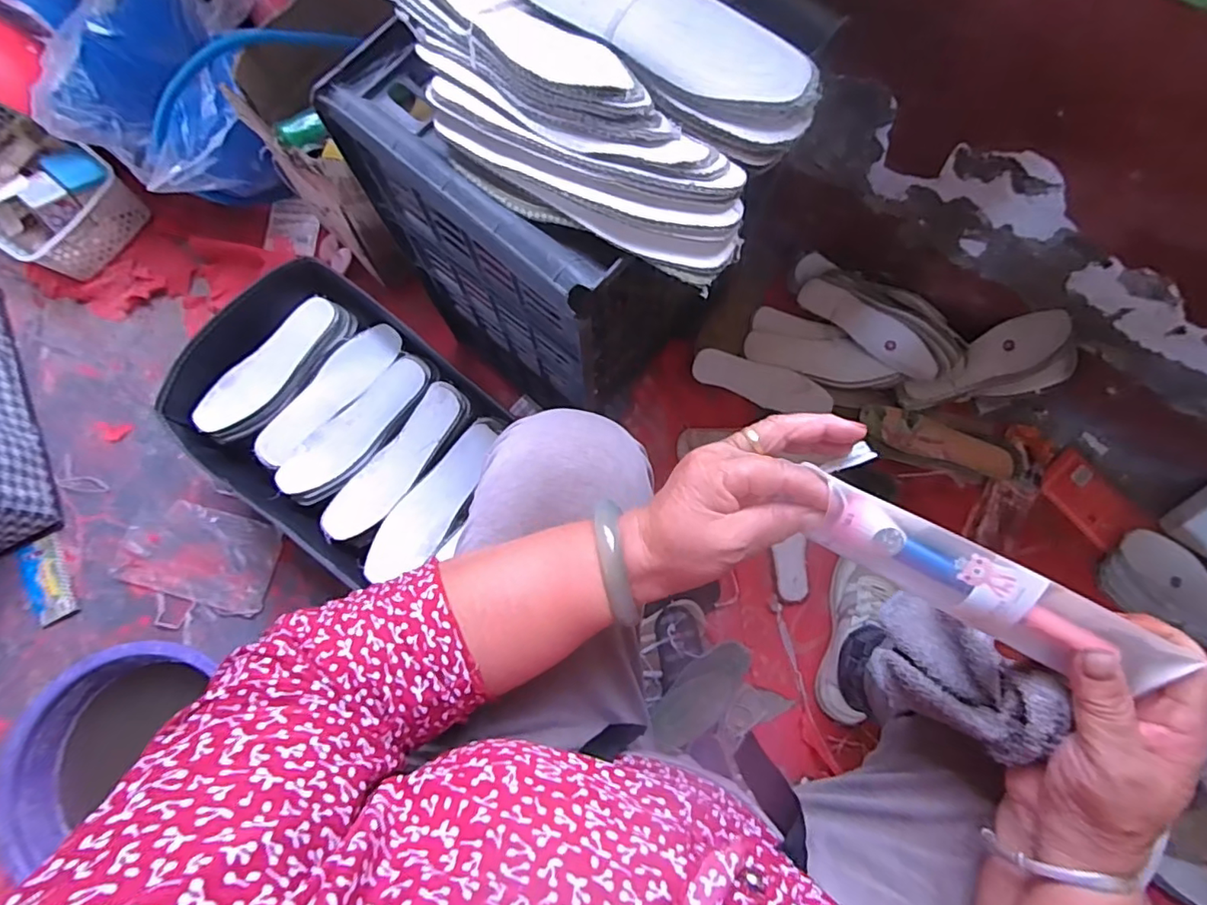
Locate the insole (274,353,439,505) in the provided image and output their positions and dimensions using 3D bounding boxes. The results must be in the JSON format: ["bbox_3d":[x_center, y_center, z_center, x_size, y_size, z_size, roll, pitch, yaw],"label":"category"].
[{"bbox_3d":[-0.309,-0.033,0.716,0.077,0.012,0.229,40,80,8],"label":"insole"}]

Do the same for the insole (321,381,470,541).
[{"bbox_3d":[-0.251,0.013,0.695,0.069,0.021,0.221,38,80,8],"label":"insole"}]

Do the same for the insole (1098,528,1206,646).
[{"bbox_3d":[0.813,0.214,0.790,0.240,0.021,0.108,38,97,3],"label":"insole"}]

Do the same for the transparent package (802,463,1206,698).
[{"bbox_3d":[0.189,0.067,0.290,0.165,0.030,0.033,27,78,6],"label":"transparent package"}]

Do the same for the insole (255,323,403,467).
[{"bbox_3d":[-0.357,-0.077,0.741,0.064,0.028,0.225,40,80,8],"label":"insole"}]

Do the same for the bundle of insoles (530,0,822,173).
[{"bbox_3d":[0.040,-0.290,0.404,0.234,0.043,0.077,32,79,7],"label":"bundle of insoles"}]

